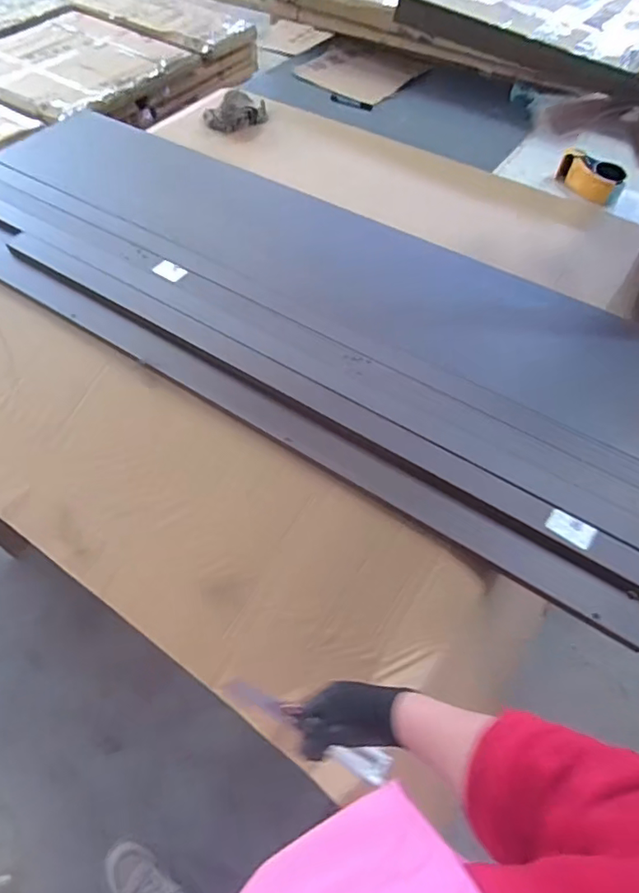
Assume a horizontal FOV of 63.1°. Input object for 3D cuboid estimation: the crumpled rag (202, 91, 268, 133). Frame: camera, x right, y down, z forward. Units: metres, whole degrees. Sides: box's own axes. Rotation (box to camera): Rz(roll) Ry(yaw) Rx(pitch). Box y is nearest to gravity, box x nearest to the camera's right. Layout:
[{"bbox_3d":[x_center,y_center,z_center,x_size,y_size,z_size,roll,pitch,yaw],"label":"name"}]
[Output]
[{"bbox_3d":[-0.221,-0.912,1.416,0.177,0.088,0.089,-19,59,-14],"label":"crumpled rag"}]

